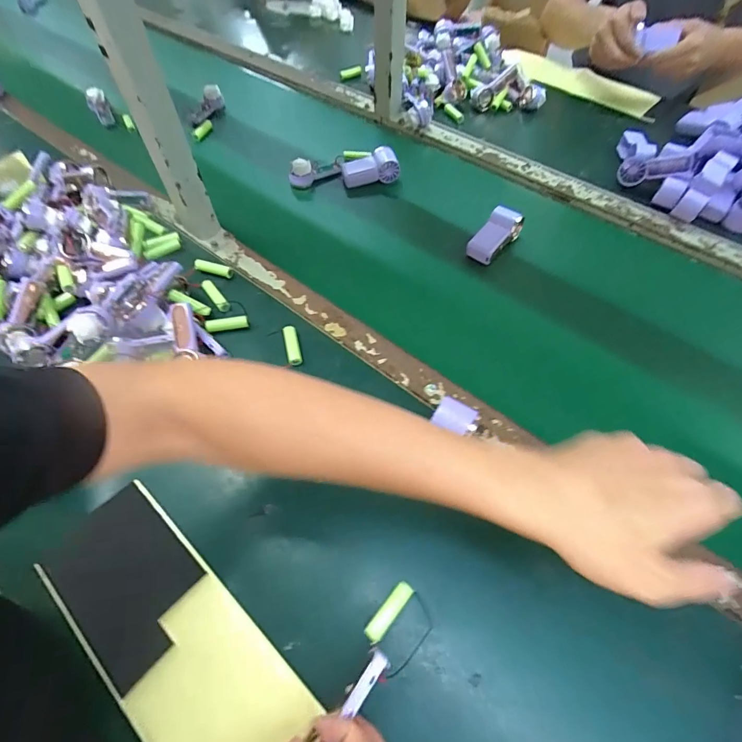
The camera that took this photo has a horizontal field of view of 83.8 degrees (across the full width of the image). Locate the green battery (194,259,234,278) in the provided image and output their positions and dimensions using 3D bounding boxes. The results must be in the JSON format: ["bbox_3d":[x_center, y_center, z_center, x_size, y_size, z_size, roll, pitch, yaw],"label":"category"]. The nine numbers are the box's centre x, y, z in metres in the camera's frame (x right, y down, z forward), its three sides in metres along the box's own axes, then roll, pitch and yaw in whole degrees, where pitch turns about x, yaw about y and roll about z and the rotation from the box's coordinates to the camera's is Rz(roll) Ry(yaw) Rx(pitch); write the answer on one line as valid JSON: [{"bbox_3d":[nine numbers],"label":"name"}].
[{"bbox_3d":[-0.219,-0.143,0.580,0.054,0.016,0.017,16,60,10],"label":"green battery"}]

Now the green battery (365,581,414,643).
[{"bbox_3d":[0.016,0.208,0.358,0.015,0.011,0.052,37,66,20],"label":"green battery"}]

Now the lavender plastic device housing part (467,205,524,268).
[{"bbox_3d":[0.177,-0.193,0.596,0.043,0.032,0.087,41,84,22],"label":"lavender plastic device housing part"}]

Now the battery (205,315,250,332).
[{"bbox_3d":[-0.182,-0.060,0.525,0.052,0.012,0.014,-11,59,-6],"label":"battery"}]

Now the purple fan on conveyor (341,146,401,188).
[{"bbox_3d":[-0.002,-0.337,0.693,0.095,0.046,0.030,-8,58,13],"label":"purple fan on conveyor"}]

